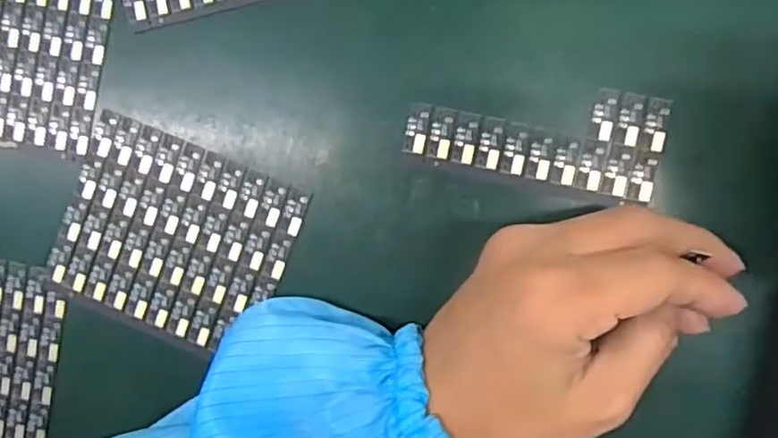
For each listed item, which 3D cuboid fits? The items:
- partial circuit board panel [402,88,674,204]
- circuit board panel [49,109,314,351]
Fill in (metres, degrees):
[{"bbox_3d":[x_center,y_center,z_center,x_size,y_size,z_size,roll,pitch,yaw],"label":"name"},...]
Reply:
[{"bbox_3d":[0.059,-0.036,0.265,0.100,0.004,0.041,12,93,7],"label":"partial circuit board panel"},{"bbox_3d":[-0.093,0.008,0.286,0.100,0.004,0.080,20,94,6],"label":"circuit board panel"}]

